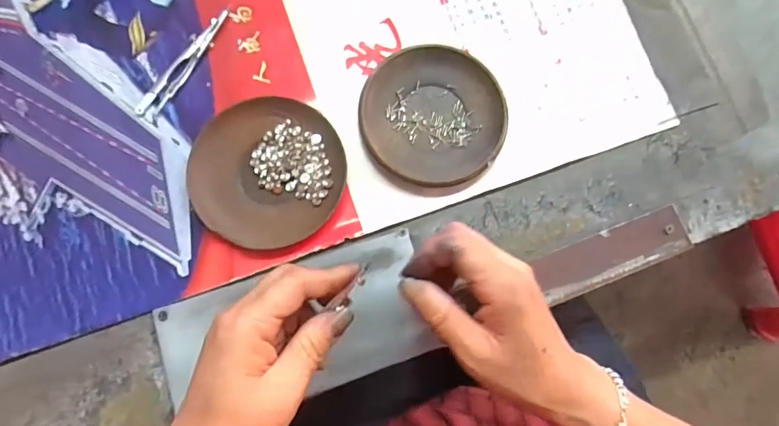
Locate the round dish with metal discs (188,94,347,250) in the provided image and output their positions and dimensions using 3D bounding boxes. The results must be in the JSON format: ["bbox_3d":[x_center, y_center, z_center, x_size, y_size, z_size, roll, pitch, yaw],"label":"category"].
[{"bbox_3d":[-0.093,-0.033,0.338,0.111,0.017,0.116,0,82,-2],"label":"round dish with metal discs"}]

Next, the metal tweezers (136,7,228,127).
[{"bbox_3d":[-0.166,-0.121,0.353,0.020,0.007,0.108,29,82,2],"label":"metal tweezers"}]

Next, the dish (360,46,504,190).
[{"bbox_3d":[0.034,-0.076,0.351,0.110,0.019,0.108,0,82,-2],"label":"dish"}]

